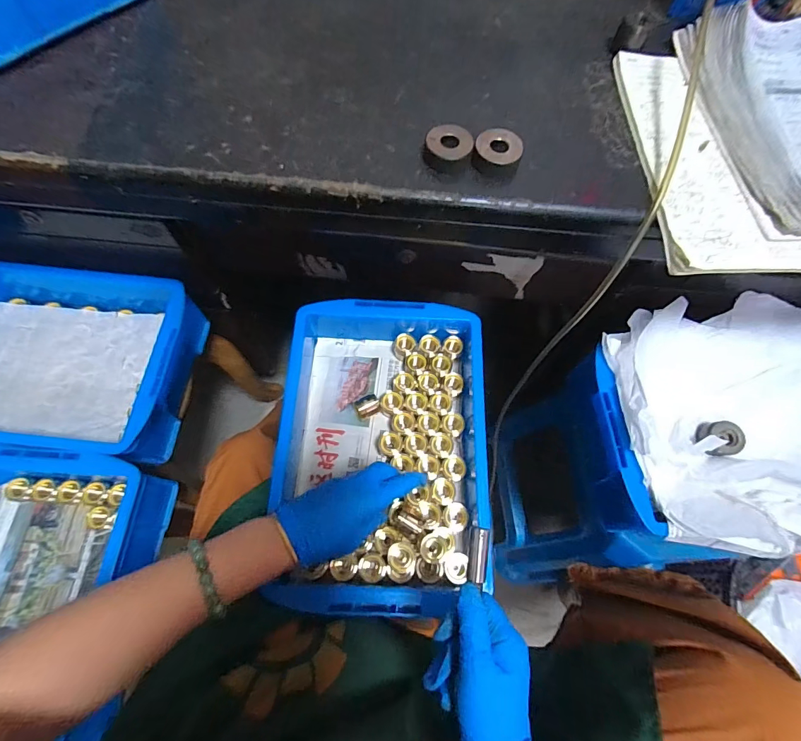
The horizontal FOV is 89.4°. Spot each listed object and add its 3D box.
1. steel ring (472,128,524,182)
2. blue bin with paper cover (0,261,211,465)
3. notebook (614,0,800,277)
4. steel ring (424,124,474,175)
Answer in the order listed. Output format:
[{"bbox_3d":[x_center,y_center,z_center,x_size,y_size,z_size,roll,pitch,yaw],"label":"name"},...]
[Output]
[{"bbox_3d":[0.084,-0.186,0.348,0.040,0.015,0.042,0,70,-1],"label":"steel ring"},{"bbox_3d":[-0.468,-0.022,0.553,0.346,0.109,0.255,7,70,1],"label":"blue bin with paper cover"},{"bbox_3d":[0.415,-0.218,0.364,0.404,0.028,0.289,-2,70,-2],"label":"notebook"},{"bbox_3d":[0.041,-0.189,0.346,0.039,0.017,0.035,11,70,3],"label":"steel ring"}]

